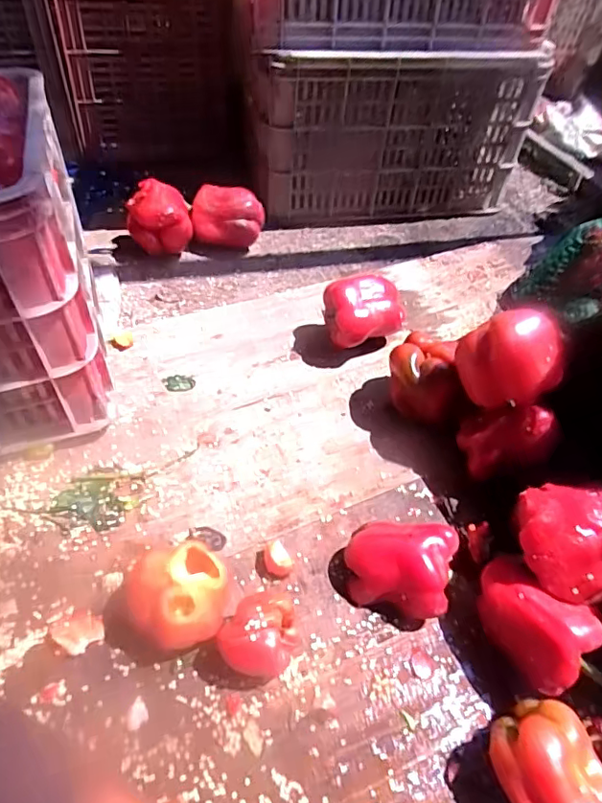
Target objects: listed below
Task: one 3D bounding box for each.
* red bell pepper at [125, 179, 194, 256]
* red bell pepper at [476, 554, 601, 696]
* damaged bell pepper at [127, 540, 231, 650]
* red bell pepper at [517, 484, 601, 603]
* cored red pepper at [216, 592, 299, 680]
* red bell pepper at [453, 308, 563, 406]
[{"bbox_3d":[-0.239,-0.303,0.904,0.102,0.109,0.081,-9,51,-13],"label":"red bell pepper"},{"bbox_3d":[0.207,0.203,0.495,0.067,0.083,0.107,-27,56,-25],"label":"red bell pepper"},{"bbox_3d":[-0.110,0.184,0.500,0.085,0.063,0.082,2,49,-3],"label":"damaged bell pepper"},{"bbox_3d":[0.251,0.115,0.488,0.109,0.061,0.107,2,50,-2],"label":"red bell pepper"},{"bbox_3d":[-0.037,0.210,0.482,0.064,0.062,0.068,24,52,15],"label":"cored red pepper"},{"bbox_3d":[0.234,-0.052,0.590,0.106,0.078,0.097,38,56,25],"label":"red bell pepper"}]

